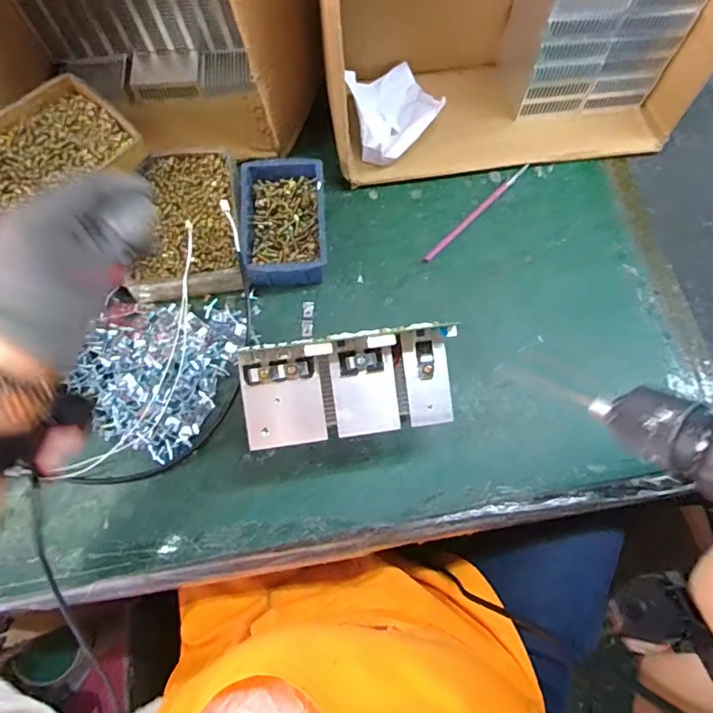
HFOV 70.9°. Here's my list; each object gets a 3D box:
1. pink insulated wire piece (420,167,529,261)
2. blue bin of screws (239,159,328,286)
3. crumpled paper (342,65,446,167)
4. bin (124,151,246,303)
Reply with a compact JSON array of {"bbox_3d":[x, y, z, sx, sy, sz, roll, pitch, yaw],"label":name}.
[{"bbox_3d":[0.147,-0.176,0.615,0.183,0.012,0.010,-43,77,-13],"label":"pink insulated wire piece"},{"bbox_3d":[-0.083,-0.156,0.587,0.096,0.052,0.157,-3,72,-2],"label":"blue bin of screws"},{"bbox_3d":[0.043,-0.309,0.622,0.106,0.061,0.136,-16,73,-6],"label":"crumpled paper"},{"bbox_3d":[-0.196,-0.156,0.580,0.126,0.053,0.183,-7,72,-3],"label":"bin"}]

